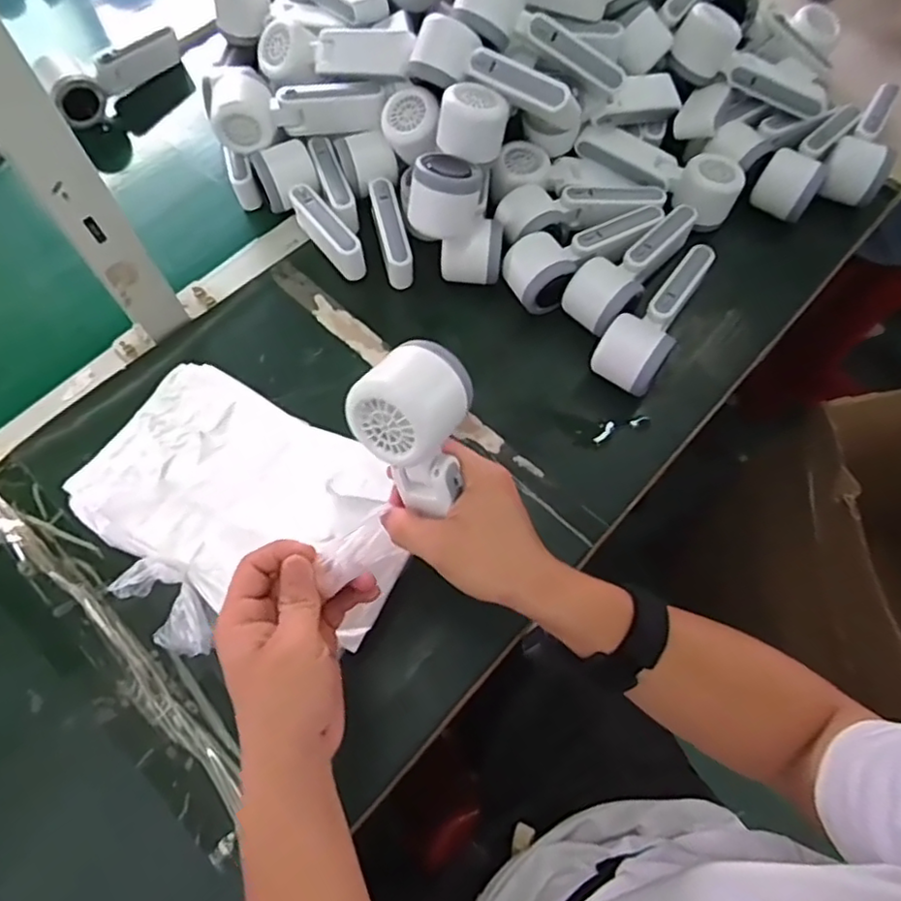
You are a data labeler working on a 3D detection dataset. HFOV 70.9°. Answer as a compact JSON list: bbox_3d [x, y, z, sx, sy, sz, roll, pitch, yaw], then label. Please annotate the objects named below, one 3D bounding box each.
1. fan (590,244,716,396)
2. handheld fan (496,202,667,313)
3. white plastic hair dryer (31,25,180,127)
[{"bbox_3d":[0.190,-0.126,0.574,0.058,0.045,0.161,34,70,13],"label":"fan"},{"bbox_3d":[0.131,-0.189,0.604,0.163,0.048,0.063,-29,69,-12],"label":"handheld fan"},{"bbox_3d":[-0.384,-0.433,0.713,0.050,0.054,0.164,32,70,13],"label":"white plastic hair dryer"}]

